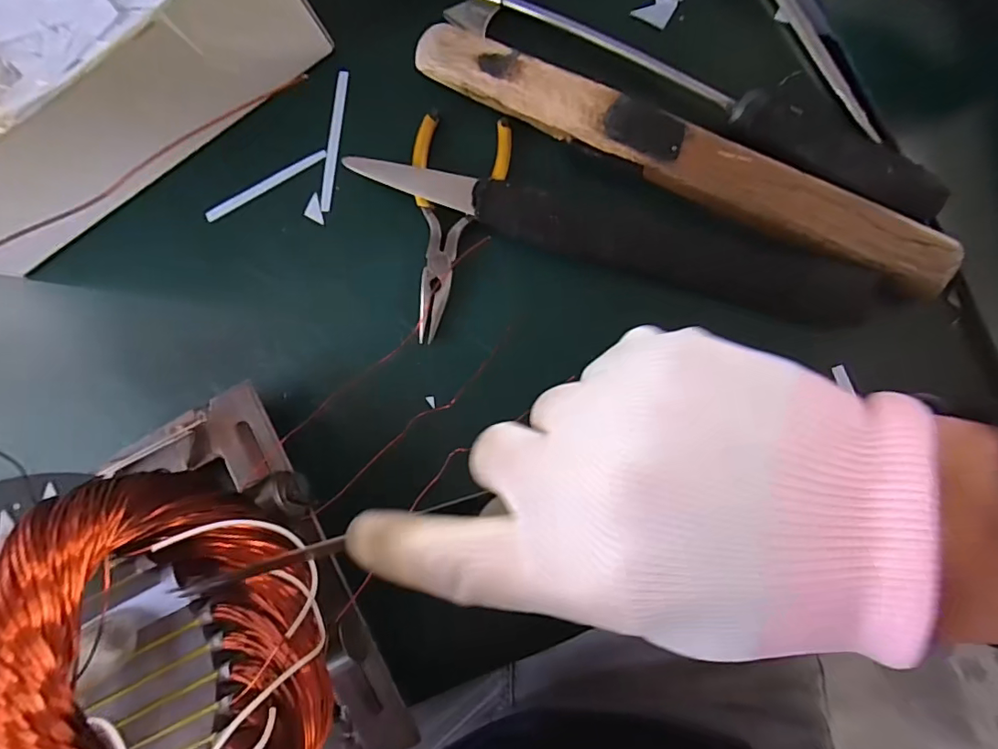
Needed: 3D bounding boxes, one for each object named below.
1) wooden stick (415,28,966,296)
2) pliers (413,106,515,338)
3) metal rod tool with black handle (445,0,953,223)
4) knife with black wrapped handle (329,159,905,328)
[{"bbox_3d":[0.083,-0.112,0.249,0.273,0.011,0.032,28,92,7],"label":"wooden stick"},{"bbox_3d":[-0.028,-0.079,0.276,0.051,0.005,0.122,11,90,7],"label":"pliers"},{"bbox_3d":[0.093,-0.145,0.254,0.258,0.021,0.031,30,92,7],"label":"metal rod tool with black handle"},{"bbox_3d":[0.050,-0.069,0.259,0.261,0.020,0.031,17,90,7],"label":"knife with black wrapped handle"}]

